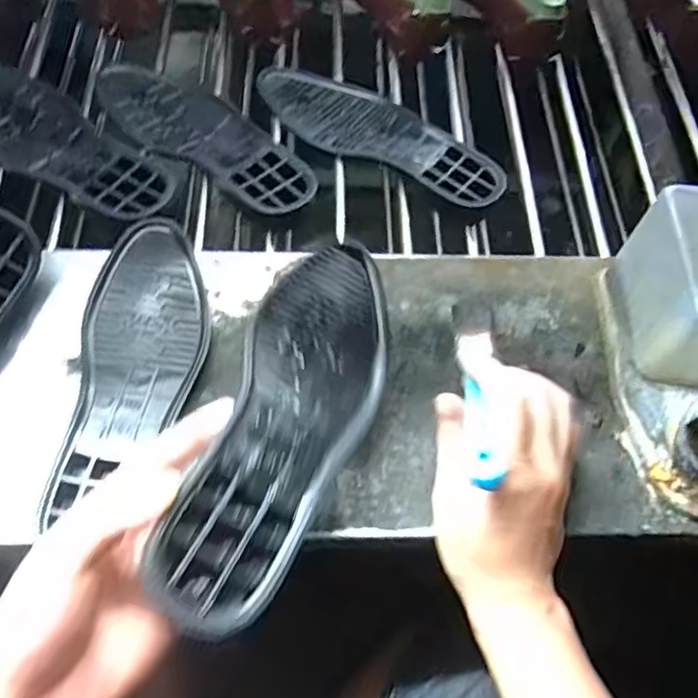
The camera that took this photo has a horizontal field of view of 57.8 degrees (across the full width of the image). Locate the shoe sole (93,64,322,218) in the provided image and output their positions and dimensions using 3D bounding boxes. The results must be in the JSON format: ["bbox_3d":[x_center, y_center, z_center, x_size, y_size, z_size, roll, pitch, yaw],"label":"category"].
[{"bbox_3d":[-0.139,-0.209,0.612,0.259,0.028,0.086,37,66,14],"label":"shoe sole"}]

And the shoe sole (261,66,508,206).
[{"bbox_3d":[0.035,-0.223,0.643,0.265,0.020,0.094,27,64,10],"label":"shoe sole"}]

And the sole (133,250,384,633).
[{"bbox_3d":[-0.031,0.031,0.381,0.084,0.031,0.266,18,51,5],"label":"sole"}]

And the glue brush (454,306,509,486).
[{"bbox_3d":[0.083,0.016,0.399,0.026,0.024,0.143,5,45,-1],"label":"glue brush"}]

